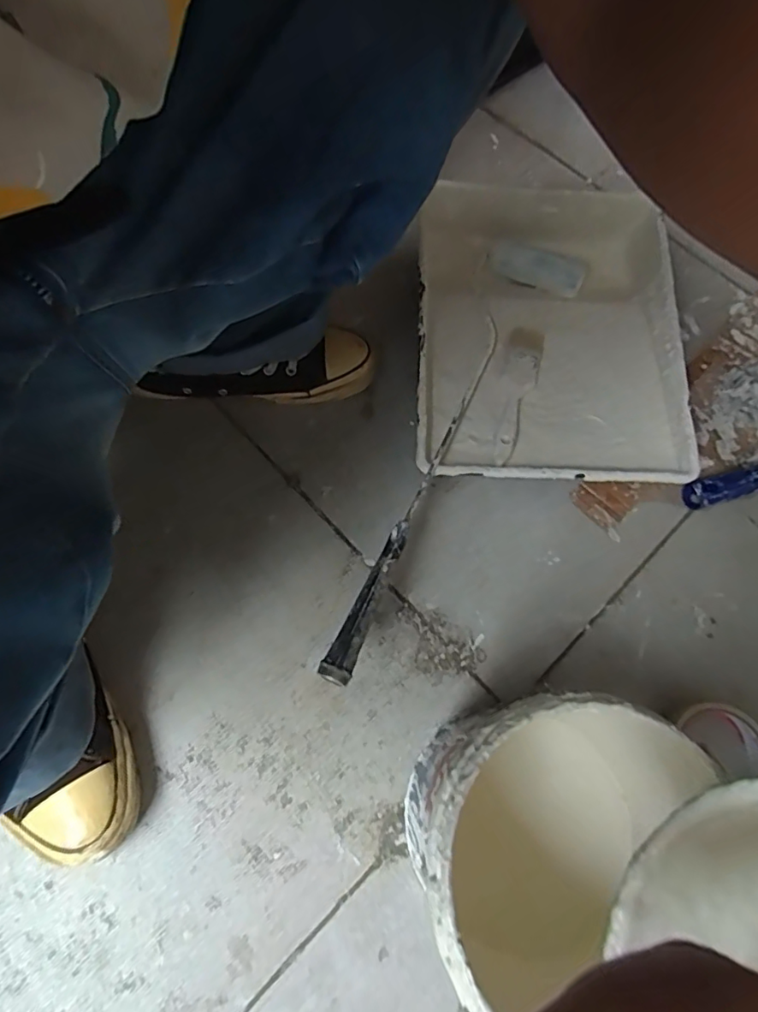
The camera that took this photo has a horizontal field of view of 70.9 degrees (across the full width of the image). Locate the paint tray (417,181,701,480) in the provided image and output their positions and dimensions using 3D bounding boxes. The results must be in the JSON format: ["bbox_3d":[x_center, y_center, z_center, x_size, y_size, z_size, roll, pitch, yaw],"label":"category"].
[{"bbox_3d":[0.181,-0.202,0.602,0.276,0.079,0.379,2,68,-1],"label":"paint tray"}]

